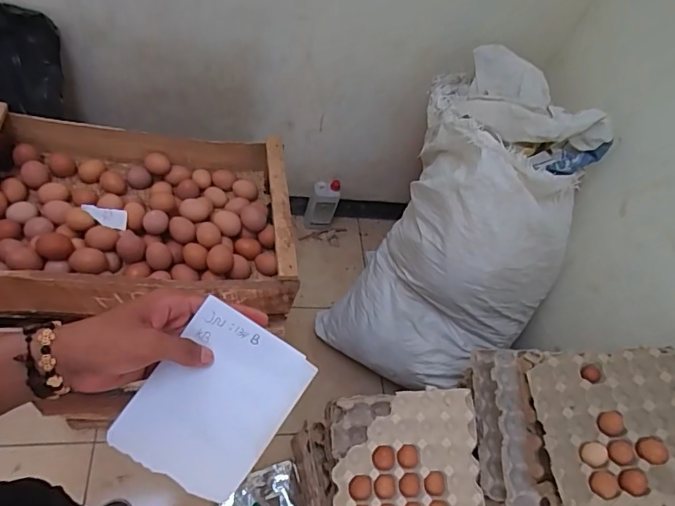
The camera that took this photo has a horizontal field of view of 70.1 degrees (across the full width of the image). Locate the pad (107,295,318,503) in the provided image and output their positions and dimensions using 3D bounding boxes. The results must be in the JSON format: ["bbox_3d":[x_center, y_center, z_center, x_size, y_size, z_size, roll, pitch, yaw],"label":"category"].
[{"bbox_3d":[-0.099,0.117,0.387,0.109,0.021,0.133,32,67,10],"label":"pad"}]

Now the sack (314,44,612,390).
[{"bbox_3d":[0.279,-0.033,1.259,0.523,0.921,0.394,37,27,25],"label":"sack"}]

